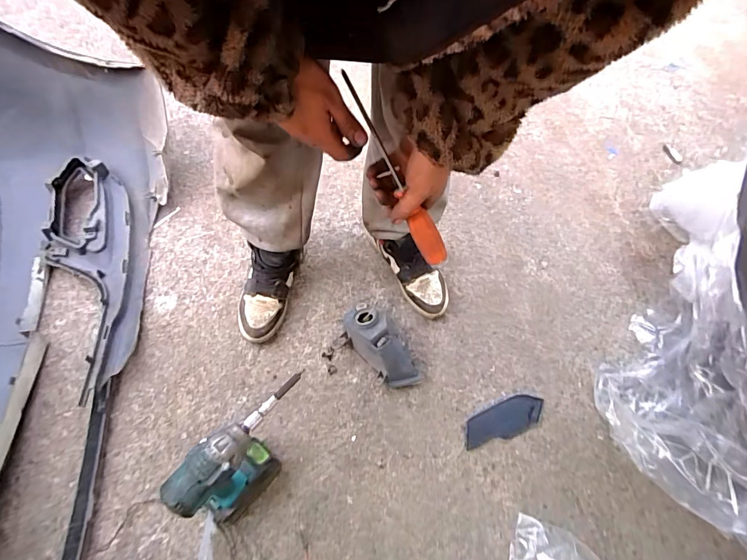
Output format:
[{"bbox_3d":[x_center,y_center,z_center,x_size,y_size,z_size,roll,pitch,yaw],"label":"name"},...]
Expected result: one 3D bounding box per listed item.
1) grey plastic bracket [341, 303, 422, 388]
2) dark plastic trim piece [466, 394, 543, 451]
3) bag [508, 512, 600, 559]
[{"bbox_3d":[0.014,0.135,0.834,0.079,0.087,0.192,-35,71,-17],"label":"grey plastic bracket"},{"bbox_3d":[0.266,0.289,0.840,0.176,0.017,0.067,-23,67,-14],"label":"dark plastic trim piece"},{"bbox_3d":[0.329,0.493,0.719,0.177,0.034,0.095,33,66,13],"label":"bag"}]

